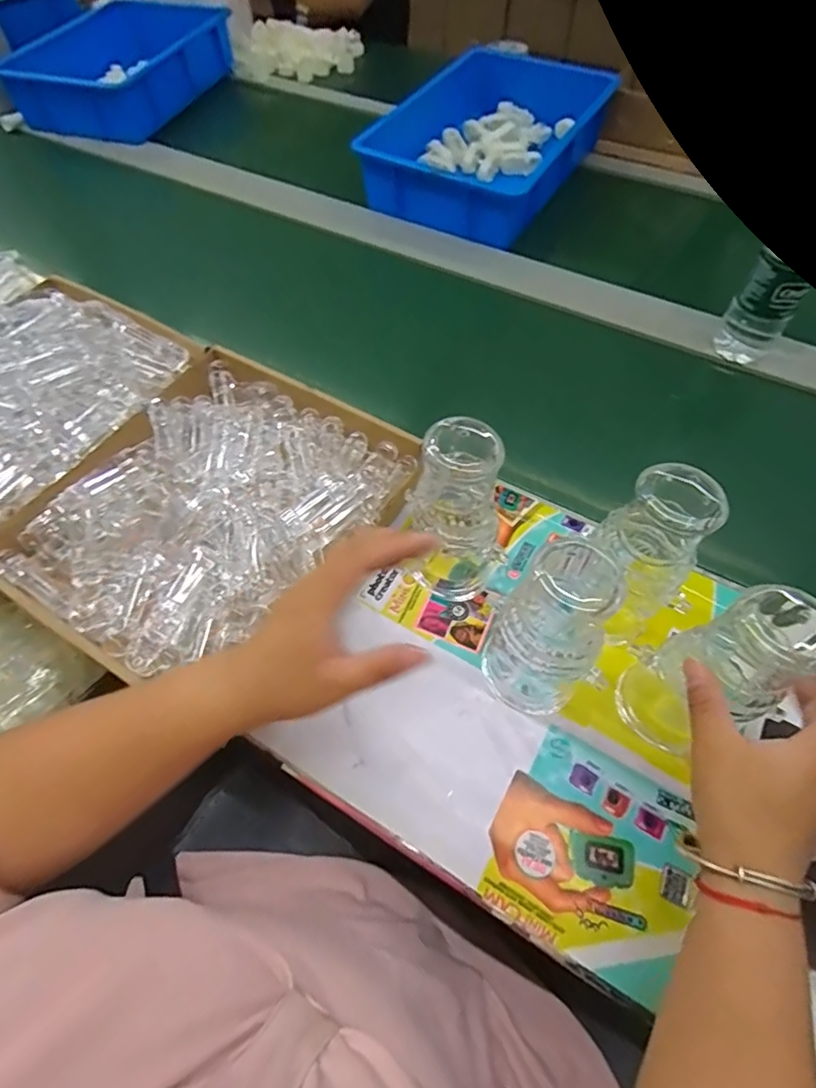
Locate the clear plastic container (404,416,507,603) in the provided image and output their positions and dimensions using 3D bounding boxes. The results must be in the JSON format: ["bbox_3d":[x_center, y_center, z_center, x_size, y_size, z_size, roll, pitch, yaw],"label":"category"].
[{"bbox_3d":[0.036,-0.016,0.431,0.071,0.174,0.065,-3,59,-1],"label":"clear plastic container"}]

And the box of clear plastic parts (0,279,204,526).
[{"bbox_3d":[-0.421,-0.167,0.558,0.293,0.079,0.301,28,63,16],"label":"box of clear plastic parts"}]

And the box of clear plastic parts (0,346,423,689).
[{"bbox_3d":[-0.178,-0.039,0.488,0.278,0.045,0.318,29,64,17],"label":"box of clear plastic parts"}]

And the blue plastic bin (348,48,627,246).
[{"bbox_3d":[0.138,-0.657,0.871,0.281,0.096,0.414,25,62,15],"label":"blue plastic bin"}]

